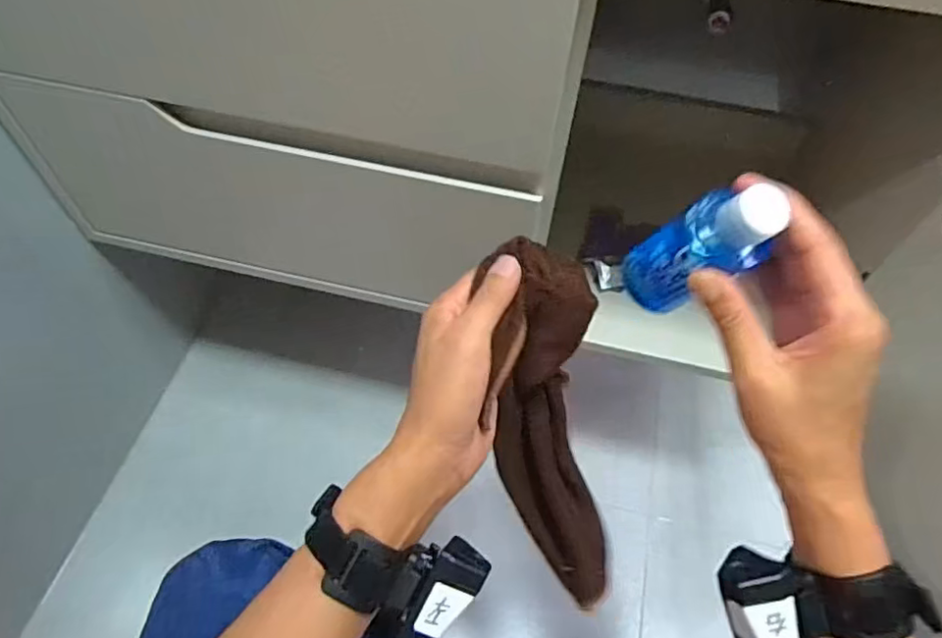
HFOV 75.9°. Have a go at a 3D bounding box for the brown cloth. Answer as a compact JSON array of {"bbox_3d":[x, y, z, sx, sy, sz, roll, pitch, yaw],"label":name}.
[{"bbox_3d":[0.051,0.079,0.396,0.069,0.252,0.044,-12,21,-9],"label":"brown cloth"}]

